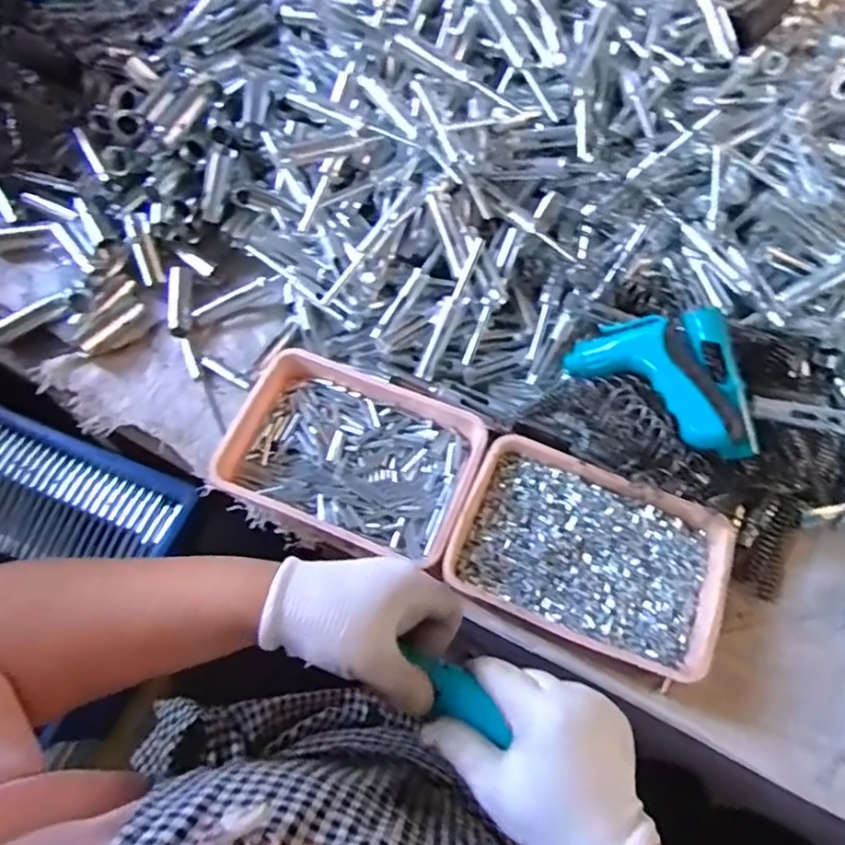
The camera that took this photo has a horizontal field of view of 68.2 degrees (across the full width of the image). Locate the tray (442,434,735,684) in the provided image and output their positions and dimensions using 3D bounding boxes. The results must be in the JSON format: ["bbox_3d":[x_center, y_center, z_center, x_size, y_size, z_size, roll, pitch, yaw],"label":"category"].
[{"bbox_3d":[0.129,0.102,0.487,0.198,0.027,0.131,22,67,9],"label":"tray"}]

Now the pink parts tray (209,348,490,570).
[{"bbox_3d":[-0.058,0.027,0.524,0.199,0.040,0.141,21,66,8],"label":"pink parts tray"}]

